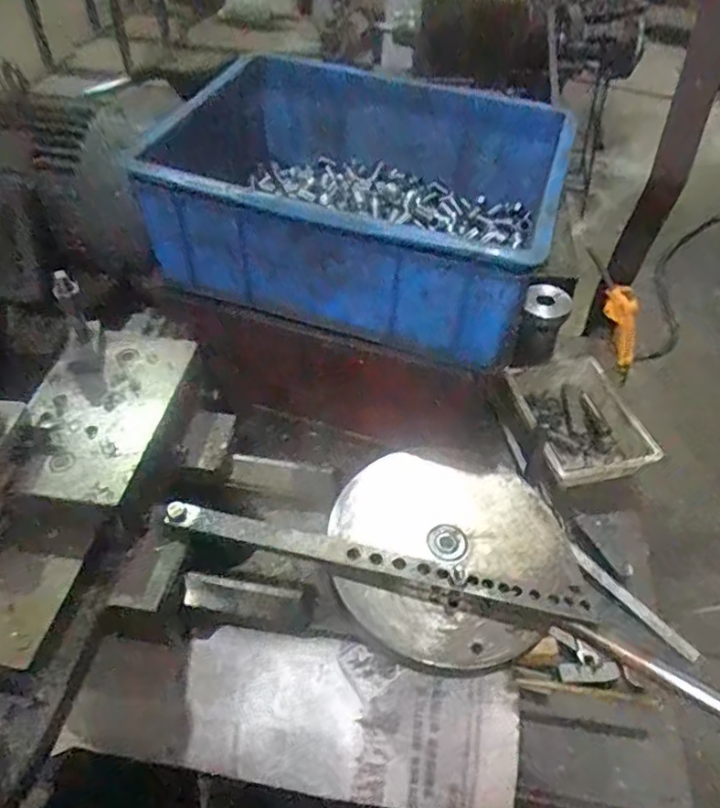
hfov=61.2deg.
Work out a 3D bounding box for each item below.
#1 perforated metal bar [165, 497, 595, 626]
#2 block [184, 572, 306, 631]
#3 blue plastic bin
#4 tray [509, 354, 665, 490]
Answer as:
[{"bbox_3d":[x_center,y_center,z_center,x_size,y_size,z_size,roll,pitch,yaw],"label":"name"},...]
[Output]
[{"bbox_3d":[0.011,0.119,0.467,0.325,0.013,0.023,12,47,8],"label":"perforated metal bar"},{"bbox_3d":[-0.089,0.154,0.475,0.092,0.026,0.024,8,47,4],"label":"block"},{"bbox_3d":[0.004,-0.227,0.675,0.397,0.150,0.315,12,48,8],"label":"blue plastic bin"},{"bbox_3d":[0.263,0.023,0.743,0.127,0.059,0.180,-4,47,-7],"label":"tray"}]

